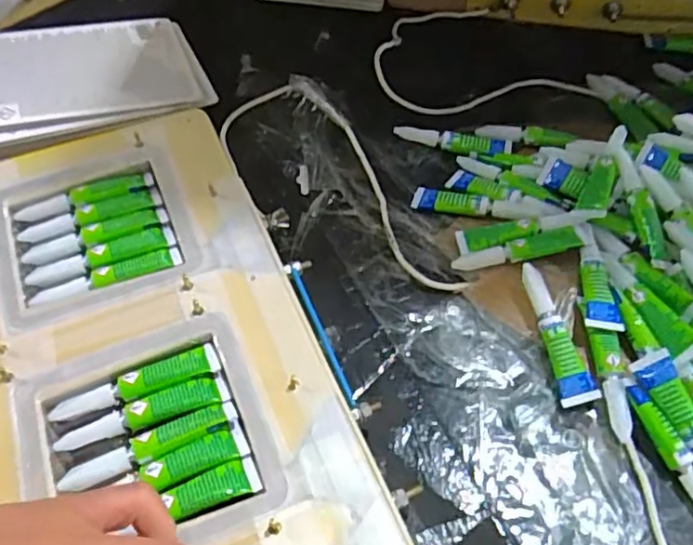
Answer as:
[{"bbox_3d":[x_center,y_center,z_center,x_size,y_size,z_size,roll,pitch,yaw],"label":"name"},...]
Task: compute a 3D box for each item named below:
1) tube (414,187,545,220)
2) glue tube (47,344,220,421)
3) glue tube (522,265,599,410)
[{"bbox_3d":[0.084,-0.044,0.404,0.082,0.019,0.019,17,57,11],"label":"tube"},{"bbox_3d":[-0.105,0.055,0.307,0.081,0.008,0.014,-18,58,-12],"label":"glue tube"},{"bbox_3d":[0.116,0.033,0.347,0.018,0.017,0.080,-10,56,-7],"label":"glue tube"}]

